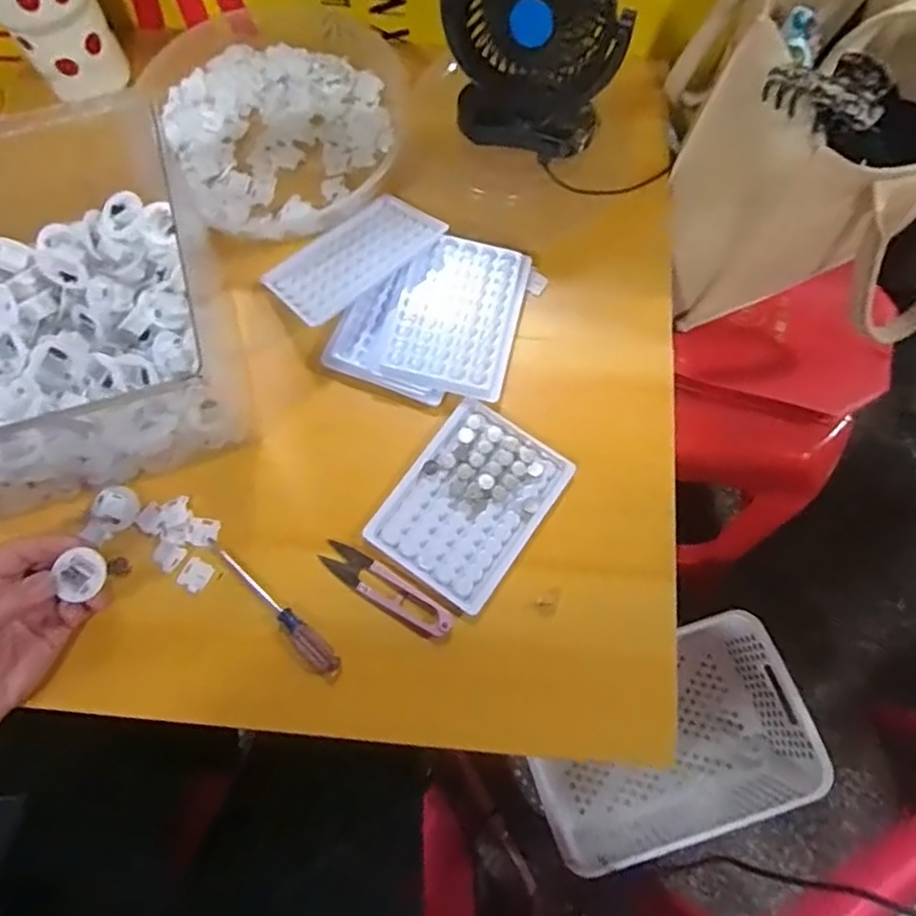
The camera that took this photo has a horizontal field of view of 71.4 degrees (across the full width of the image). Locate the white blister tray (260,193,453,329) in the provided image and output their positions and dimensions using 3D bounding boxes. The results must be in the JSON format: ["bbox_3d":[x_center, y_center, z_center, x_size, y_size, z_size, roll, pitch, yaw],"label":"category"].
[{"bbox_3d":[-0.084,-0.160,0.502,0.130,0.010,0.082,-43,61,-10],"label":"white blister tray"}]

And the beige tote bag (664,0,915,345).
[{"bbox_3d":[0.282,-0.232,0.476,0.211,0.207,0.247,0,73,0],"label":"beige tote bag"}]

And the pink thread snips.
[{"bbox_3d":[-0.048,0.090,0.437,0.101,0.011,0.023,30,75,9],"label":"pink thread snips"}]

